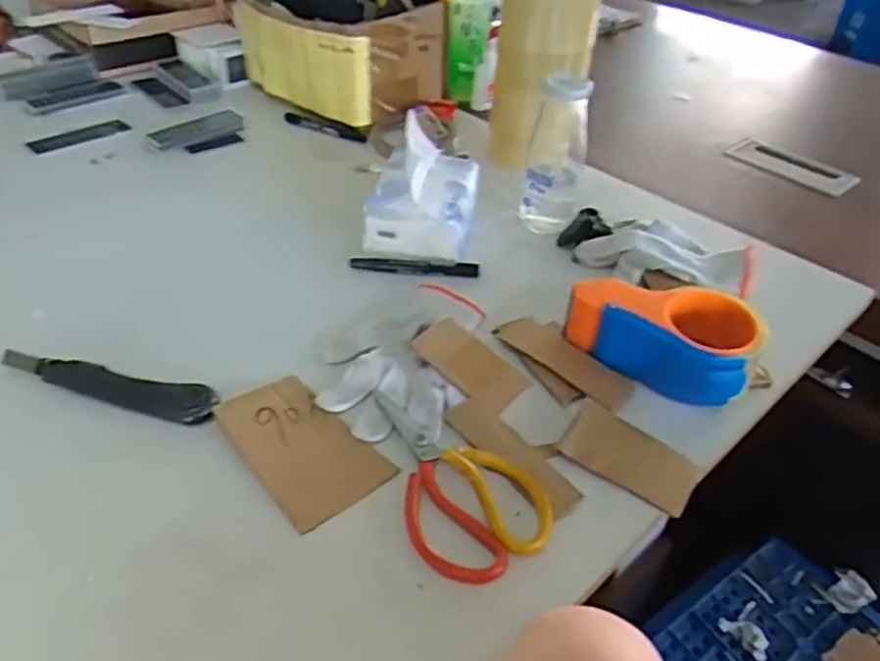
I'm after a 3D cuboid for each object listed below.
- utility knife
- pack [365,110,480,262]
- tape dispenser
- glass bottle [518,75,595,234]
[{"bbox_3d":[-0.264,0.041,0.572,0.184,0.011,0.036,11,40,9],"label":"utility knife"},{"bbox_3d":[-0.014,-0.147,0.753,0.099,0.101,0.135,10,39,8],"label":"pack"},{"bbox_3d":[0.191,0.004,0.616,0.153,0.070,0.085,31,46,30],"label":"tape dispenser"},{"bbox_3d":[0.123,-0.181,0.763,0.059,0.181,0.058,9,39,6],"label":"glass bottle"}]

